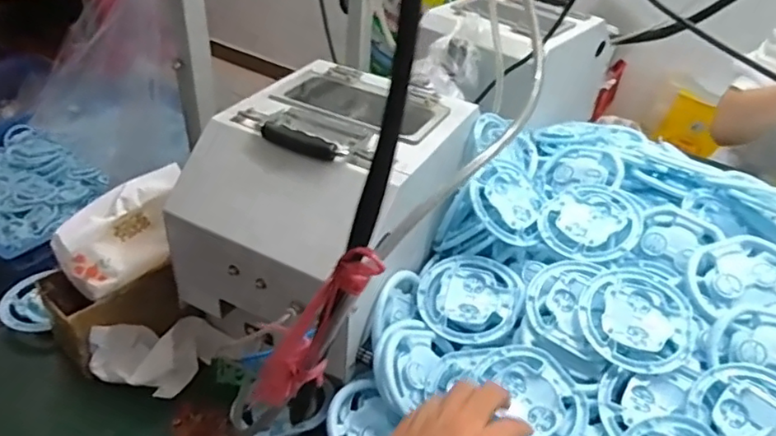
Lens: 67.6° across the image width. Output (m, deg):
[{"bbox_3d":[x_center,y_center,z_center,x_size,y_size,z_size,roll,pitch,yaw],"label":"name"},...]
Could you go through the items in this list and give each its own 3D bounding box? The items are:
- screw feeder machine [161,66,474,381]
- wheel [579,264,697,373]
[{"bbox_3d":[-0.063,-0.004,0.654,0.225,0.248,0.270,22,41,22],"label":"screw feeder machine"},{"bbox_3d":[0.237,0.096,0.550,0.101,0.009,0.100,-1,55,1],"label":"wheel"}]

